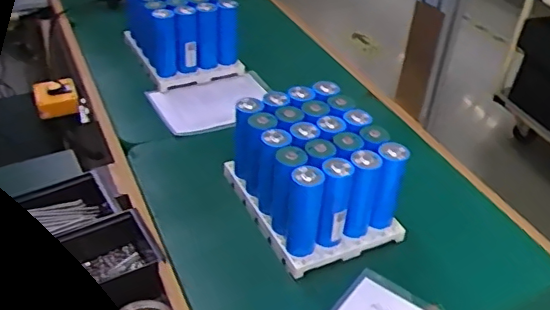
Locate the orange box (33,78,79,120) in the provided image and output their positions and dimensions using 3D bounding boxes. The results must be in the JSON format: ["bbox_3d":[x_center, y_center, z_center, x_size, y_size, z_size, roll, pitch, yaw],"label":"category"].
[{"bbox_3d":[-0.412,-0.106,1.085,0.076,0.051,0.078,-12,40,-19],"label":"orange box"}]

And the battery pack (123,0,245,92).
[{"bbox_3d":[-0.187,-0.254,1.151,0.170,0.145,0.214,-18,43,-25],"label":"battery pack"}]

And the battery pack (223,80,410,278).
[{"bbox_3d":[0.055,0.024,0.807,0.167,0.145,0.219,-14,41,-22],"label":"battery pack"}]

